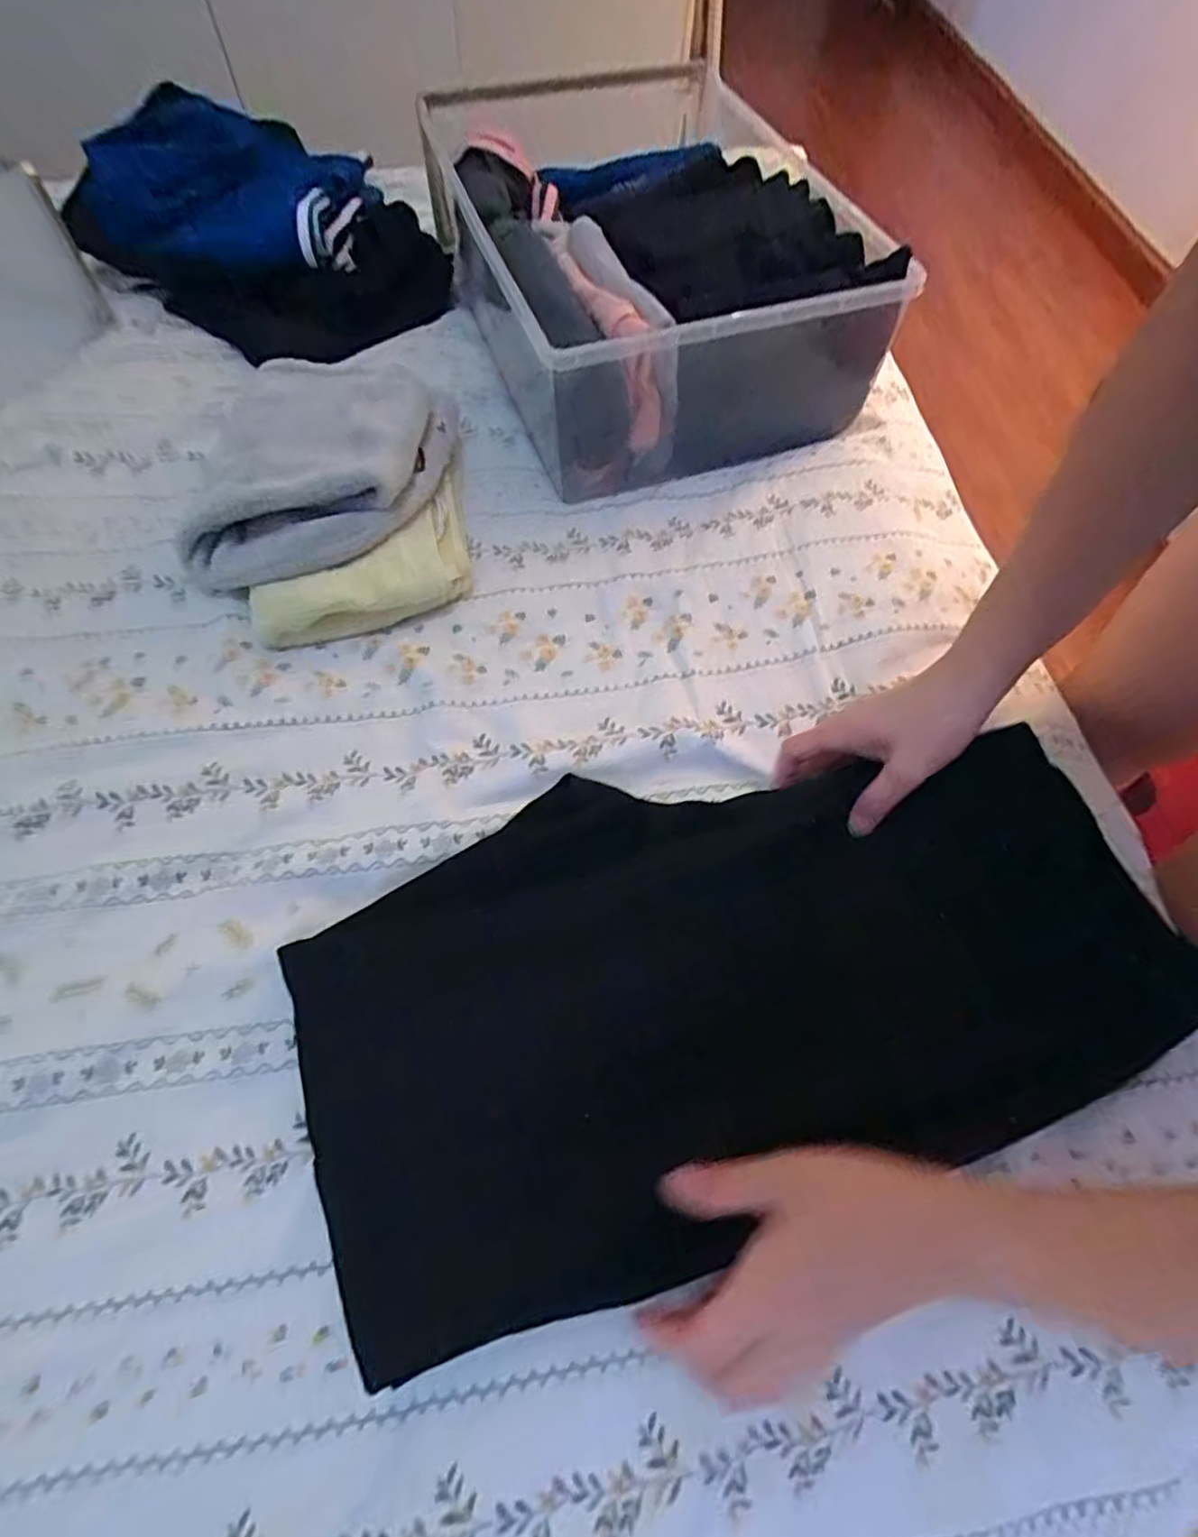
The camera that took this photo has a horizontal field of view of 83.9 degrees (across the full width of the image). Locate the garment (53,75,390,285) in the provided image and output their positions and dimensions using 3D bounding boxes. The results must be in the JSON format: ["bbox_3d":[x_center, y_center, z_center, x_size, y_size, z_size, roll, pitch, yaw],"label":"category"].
[{"bbox_3d":[-0.387,-0.624,0.721,0.267,0.104,0.235,9,62,3],"label":"garment"}]

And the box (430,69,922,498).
[{"bbox_3d":[0.035,-0.479,0.645,0.304,0.142,0.421,-19,64,-11],"label":"box"}]

